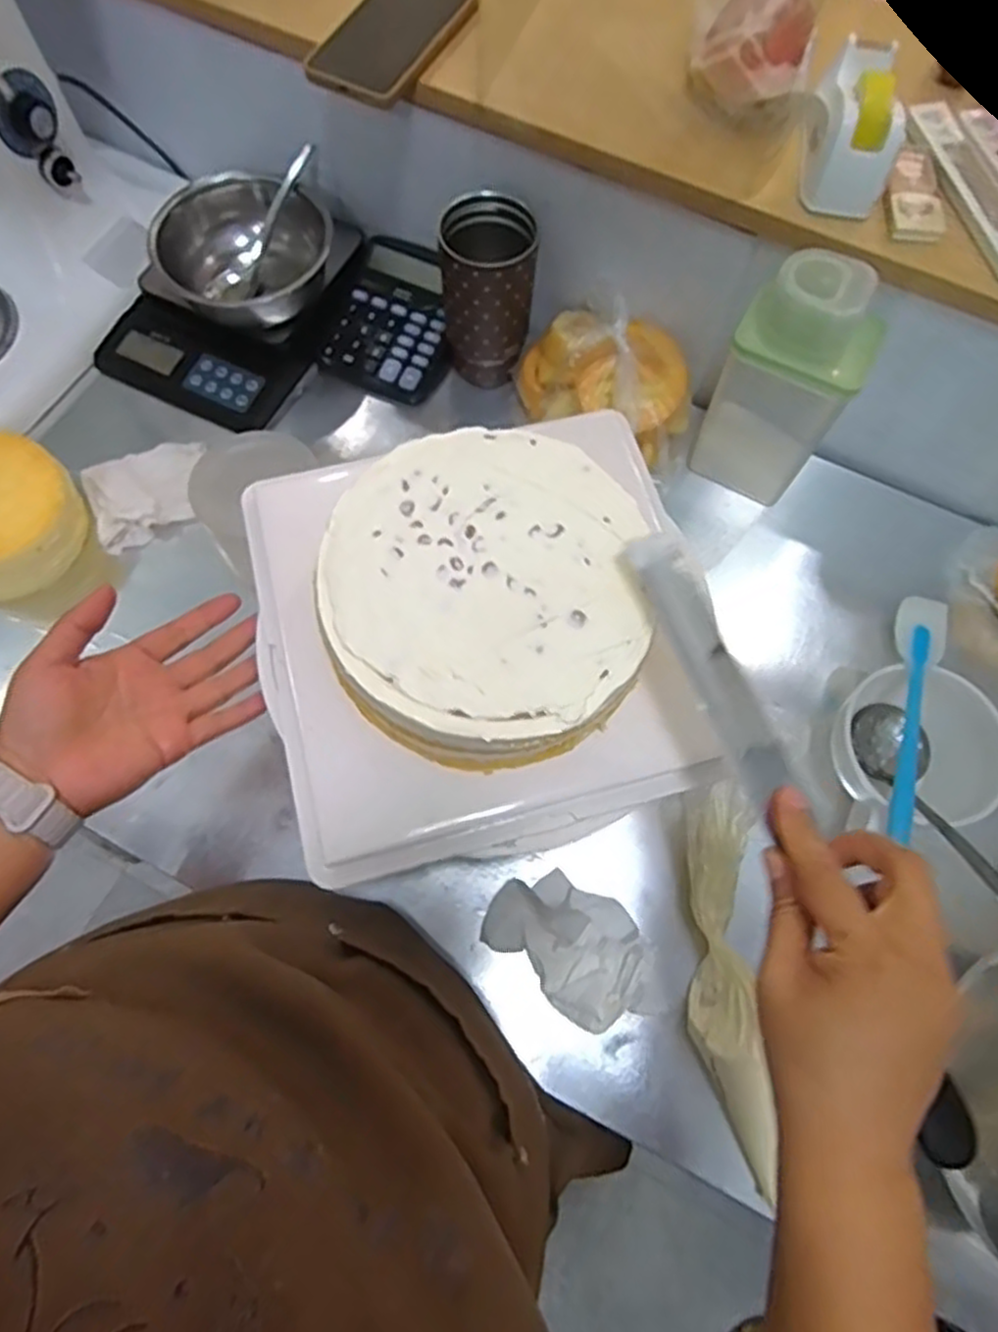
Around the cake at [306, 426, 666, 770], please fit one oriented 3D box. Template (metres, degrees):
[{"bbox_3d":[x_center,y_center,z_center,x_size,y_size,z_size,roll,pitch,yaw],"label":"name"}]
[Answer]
[{"bbox_3d":[-0.008,-0.039,0.434,0.173,0.077,0.189,0,69,-1],"label":"cake"}]

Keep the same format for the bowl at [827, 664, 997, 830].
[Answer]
[{"bbox_3d":[0.312,0.064,0.557,0.111,0.064,0.116,0,69,-1],"label":"bowl"}]

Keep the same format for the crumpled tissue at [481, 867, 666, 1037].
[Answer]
[{"bbox_3d":[0.054,0.195,0.516,0.121,0.038,0.081,39,73,12],"label":"crumpled tissue"}]

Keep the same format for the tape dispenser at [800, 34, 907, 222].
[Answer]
[{"bbox_3d":[0.252,-0.387,0.524,0.056,0.060,0.113,8,69,2],"label":"tape dispenser"}]

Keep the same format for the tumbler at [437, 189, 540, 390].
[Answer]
[{"bbox_3d":[-0.009,-0.328,0.657,0.075,0.151,0.078,0,69,-1],"label":"tumbler"}]

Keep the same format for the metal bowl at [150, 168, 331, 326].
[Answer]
[{"bbox_3d":[-0.228,-0.370,0.671,0.141,0.069,0.141,0,69,-1],"label":"metal bowl"}]

